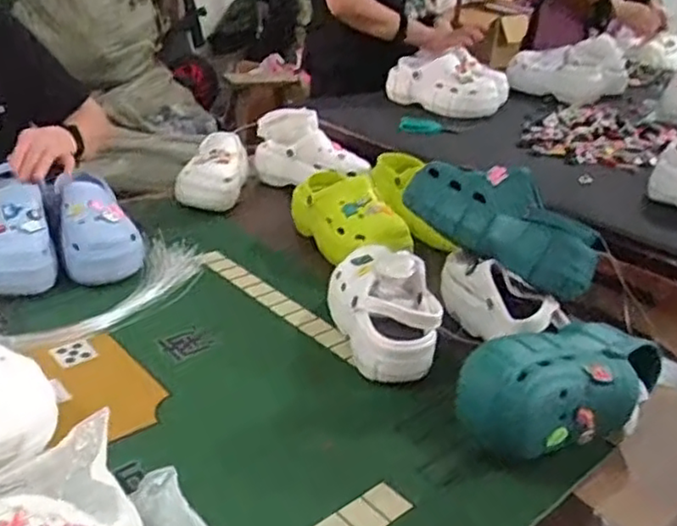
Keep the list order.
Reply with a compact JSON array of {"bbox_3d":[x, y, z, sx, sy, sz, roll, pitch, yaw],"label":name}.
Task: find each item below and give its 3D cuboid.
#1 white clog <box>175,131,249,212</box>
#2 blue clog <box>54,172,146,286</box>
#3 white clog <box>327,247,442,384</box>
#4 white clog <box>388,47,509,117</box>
[{"bbox_3d":[-0.230,-0.181,1.260,0.114,0.079,0.210,5,42,2],"label":"white clog"},{"bbox_3d":[-0.359,-0.061,1.001,0.110,0.105,0.218,-9,31,-23],"label":"blue clog"},{"bbox_3d":[0.054,0.041,0.845,0.100,0.106,0.219,-3,29,-14],"label":"white clog"},{"bbox_3d":[0.255,-0.421,1.571,0.263,0.119,0.127,20,31,26],"label":"white clog"}]

